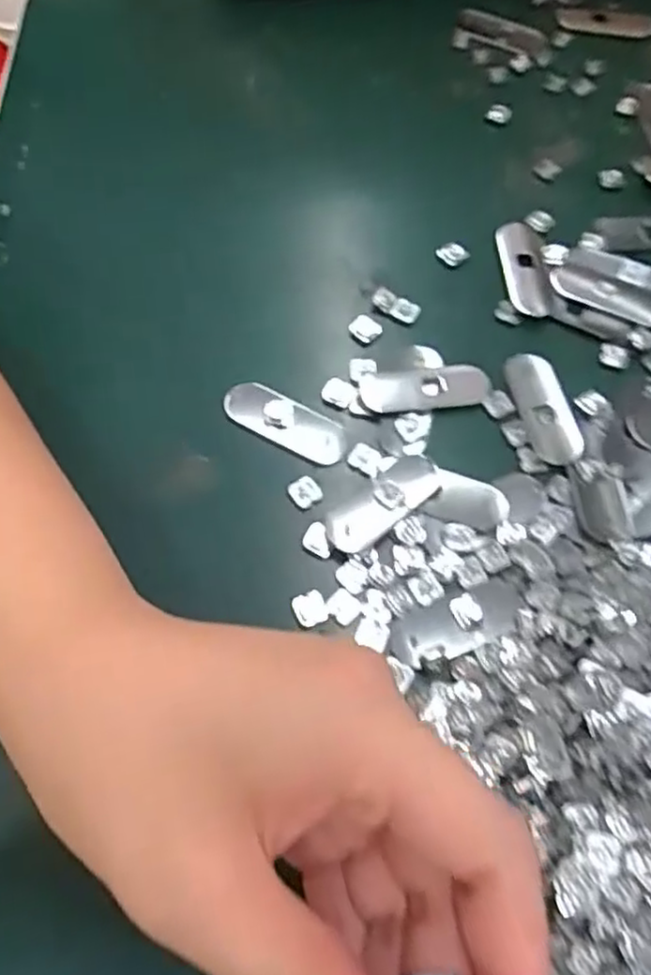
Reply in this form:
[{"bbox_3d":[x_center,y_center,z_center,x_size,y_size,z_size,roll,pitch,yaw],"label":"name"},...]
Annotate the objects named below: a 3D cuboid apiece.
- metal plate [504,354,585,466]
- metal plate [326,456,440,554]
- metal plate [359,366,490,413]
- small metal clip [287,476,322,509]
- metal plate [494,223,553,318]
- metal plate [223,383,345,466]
[{"bbox_3d":[0.086,-0.031,0.276,0.020,0.004,0.049,-12,67,-6],"label":"metal plate"},{"bbox_3d":[0.021,0.006,0.257,0.047,0.005,0.017,-36,72,-15],"label":"metal plate"},{"bbox_3d":[0.039,-0.039,0.278,0.050,0.004,0.019,-5,67,-4],"label":"metal plate"},{"bbox_3d":[-0.007,0.001,0.260,0.011,0.004,0.011,-33,71,-14],"label":"small metal clip"},{"bbox_3d":[0.084,-0.093,0.302,0.020,0.004,0.046,-6,67,-4],"label":"metal plate"},{"bbox_3d":[-0.016,-0.026,0.271,0.049,0.004,0.018,27,68,10],"label":"metal plate"}]

